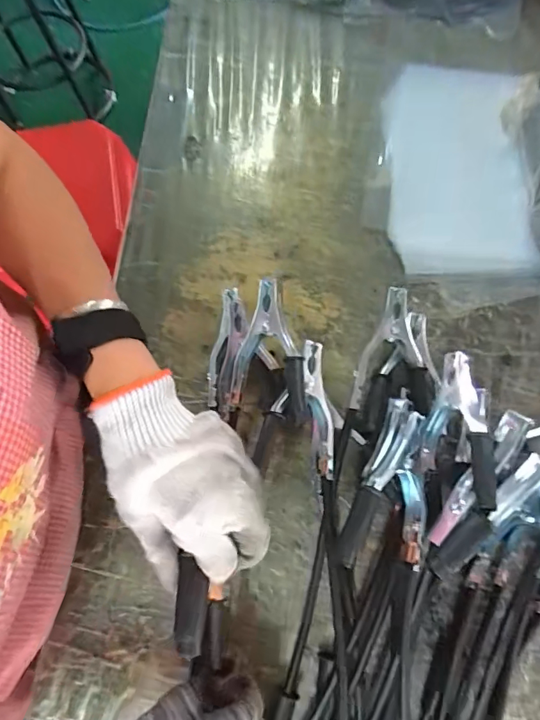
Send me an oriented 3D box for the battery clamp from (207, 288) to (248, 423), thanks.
[{"bbox_3d":[-0.044,-0.012,0.482,0.035,0.048,0.136,8,76,4],"label":"battery clamp"}]

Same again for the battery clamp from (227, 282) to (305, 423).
[{"bbox_3d":[0.004,-0.016,0.442,0.076,0.039,0.137,8,75,4],"label":"battery clamp"}]

